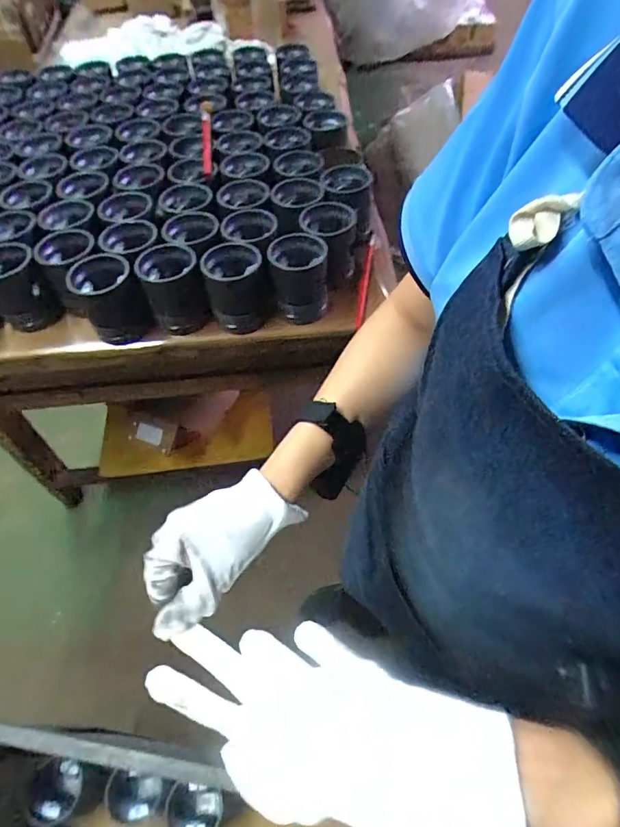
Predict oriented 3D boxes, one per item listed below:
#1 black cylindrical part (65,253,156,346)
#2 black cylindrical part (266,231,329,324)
[{"bbox_3d":[-0.317,-0.183,0.745,0.091,0.112,0.092,-2,55,3],"label":"black cylindrical part"},{"bbox_3d":[-0.018,-0.220,0.751,0.090,0.116,0.087,-2,55,3],"label":"black cylindrical part"}]

